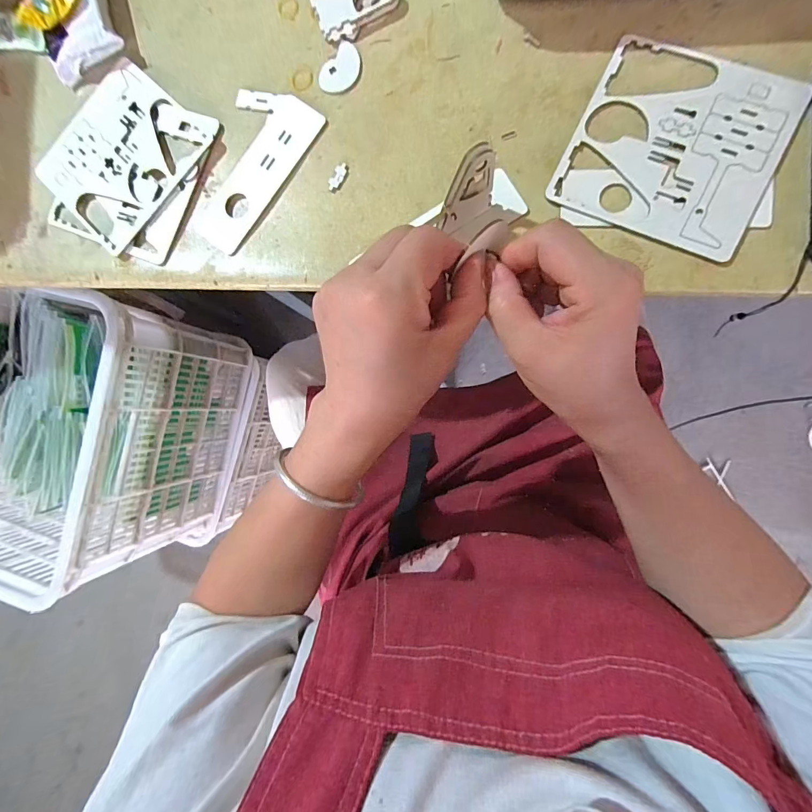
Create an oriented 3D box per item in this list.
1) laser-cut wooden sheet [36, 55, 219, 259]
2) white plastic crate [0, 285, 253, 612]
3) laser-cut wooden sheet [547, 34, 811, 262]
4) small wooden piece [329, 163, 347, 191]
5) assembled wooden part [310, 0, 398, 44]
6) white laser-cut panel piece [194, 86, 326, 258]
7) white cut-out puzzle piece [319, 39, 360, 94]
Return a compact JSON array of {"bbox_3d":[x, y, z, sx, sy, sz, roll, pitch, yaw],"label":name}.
[{"bbox_3d":[-0.269,-0.239,0.377,0.136,0.006,0.148,42,96,7],"label":"laser-cut wooden sheet"},{"bbox_3d":[-0.685,0.011,0.707,0.649,0.312,0.405,11,89,10],"label":"white plastic crate"},{"bbox_3d":[0.203,-0.198,0.302,0.143,0.004,0.141,26,91,11],"label":"laser-cut wooden sheet"},{"bbox_3d":[-0.059,-0.198,0.346,0.010,0.004,0.025,30,95,8],"label":"small wooden piece"},{"bbox_3d":[-0.044,-0.342,0.346,0.075,0.010,0.044,-1,90,9],"label":"assembled wooden part"},{"bbox_3d":[-0.144,-0.214,0.357,0.081,0.005,0.146,37,96,8],"label":"white laser-cut panel piece"},{"bbox_3d":[-0.056,-0.294,0.350,0.031,0.004,0.044,39,96,7],"label":"white cut-out puzzle piece"}]

